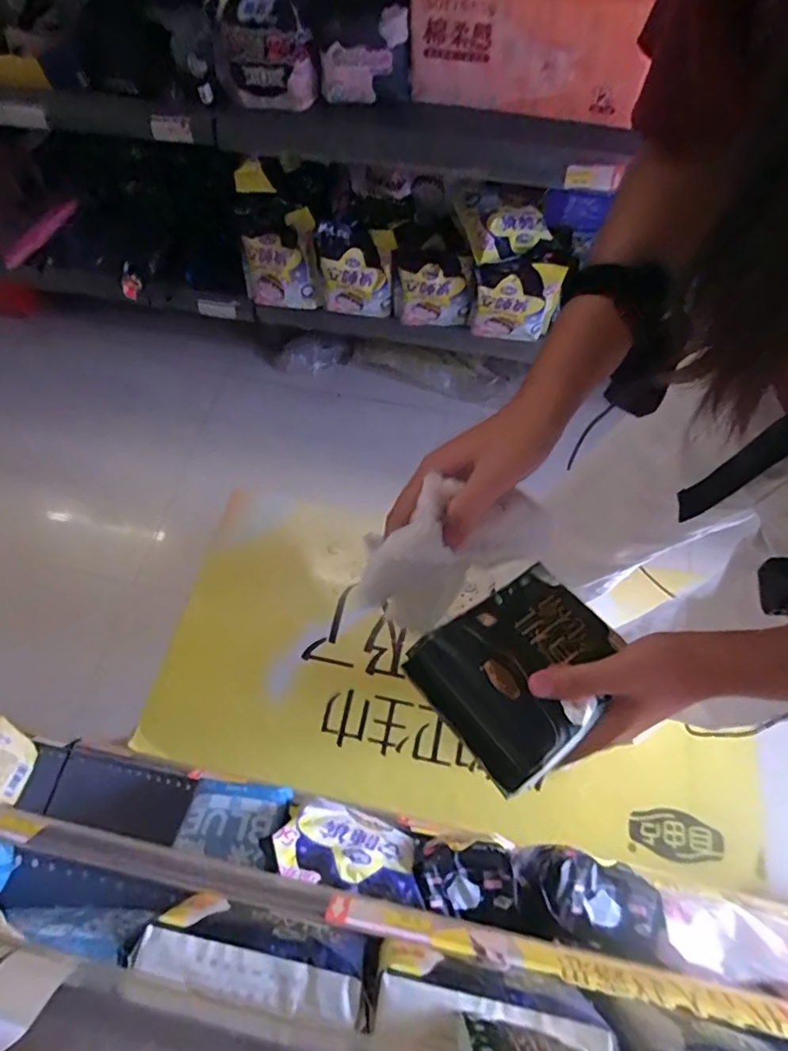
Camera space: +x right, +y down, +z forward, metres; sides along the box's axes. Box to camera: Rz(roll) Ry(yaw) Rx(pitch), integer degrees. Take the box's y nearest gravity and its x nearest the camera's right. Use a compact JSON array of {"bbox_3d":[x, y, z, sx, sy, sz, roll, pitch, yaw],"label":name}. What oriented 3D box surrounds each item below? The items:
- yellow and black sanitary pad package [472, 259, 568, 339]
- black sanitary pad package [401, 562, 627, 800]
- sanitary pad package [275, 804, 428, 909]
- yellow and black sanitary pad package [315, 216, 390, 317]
[{"bbox_3d":[0.249,-0.460,1.137,0.160,0.185,0.041,7,65,4],"label":"yellow and black sanitary pad package"},{"bbox_3d":[0.075,0.079,0.312,0.111,0.029,0.089,-36,69,-15],"label":"black sanitary pad package"},{"bbox_3d":[-0.056,0.427,0.725,0.197,0.108,0.082,10,65,6],"label":"sanitary pad package"},{"bbox_3d":[-0.085,-0.550,1.183,0.152,0.191,0.068,-1,65,0],"label":"yellow and black sanitary pad package"}]

